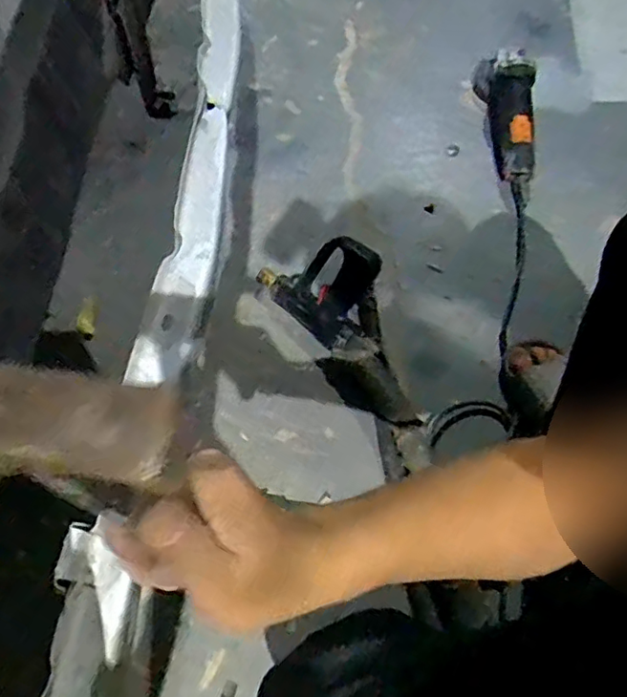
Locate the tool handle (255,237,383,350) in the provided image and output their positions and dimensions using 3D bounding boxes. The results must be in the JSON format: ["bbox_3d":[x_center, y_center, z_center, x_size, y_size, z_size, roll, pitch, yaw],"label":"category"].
[{"bbox_3d":[0.007,-0.104,0.837,0.180,0.164,0.067,34,36,8],"label":"tool handle"}]

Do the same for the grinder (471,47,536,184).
[{"bbox_3d":[0.322,-0.381,0.934,0.077,0.108,0.217,-8,65,3],"label":"grinder"}]

